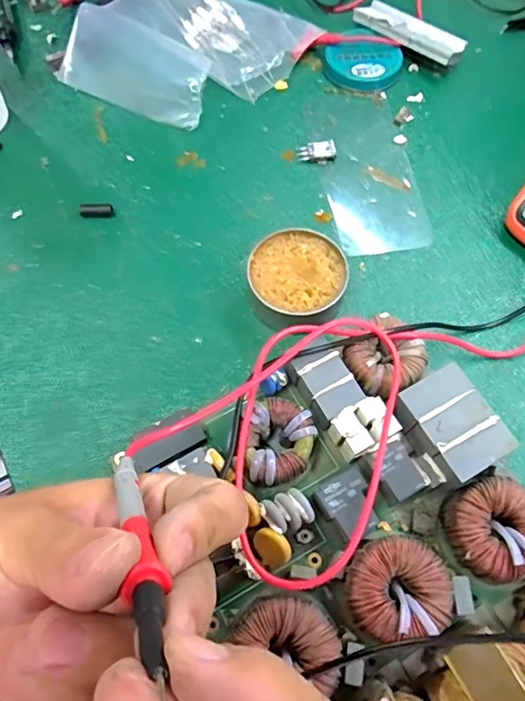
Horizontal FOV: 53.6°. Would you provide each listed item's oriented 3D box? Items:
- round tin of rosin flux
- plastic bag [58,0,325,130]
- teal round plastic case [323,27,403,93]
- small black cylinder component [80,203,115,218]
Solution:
[{"bbox_3d":[0.023,-0.043,0.341,0.060,0.029,0.066,0,66,0],"label":"round tin of rosin flux"},{"bbox_3d":[-0.059,-0.257,0.433,0.168,0.032,0.154,26,69,11],"label":"plastic bag"},{"bbox_3d":[0.083,-0.242,0.434,0.061,0.015,0.056,0,66,0],"label":"teal round plastic case"},{"bbox_3d":[-0.120,-0.101,0.375,0.026,0.007,0.010,4,66,2],"label":"small black cylinder component"}]

